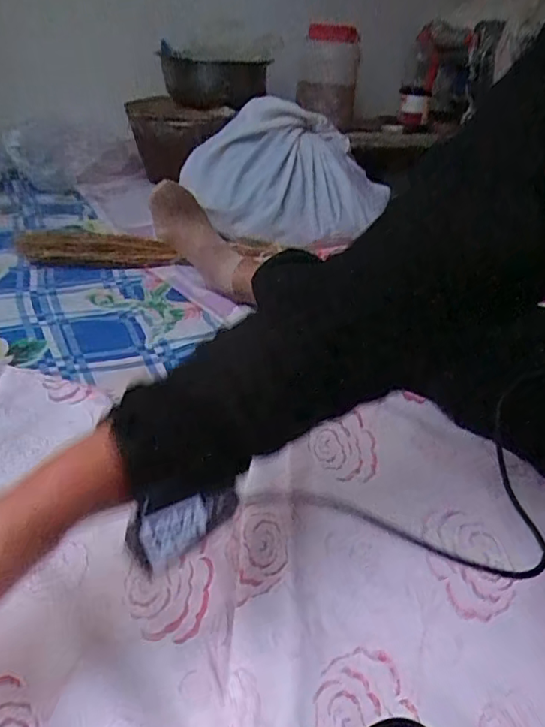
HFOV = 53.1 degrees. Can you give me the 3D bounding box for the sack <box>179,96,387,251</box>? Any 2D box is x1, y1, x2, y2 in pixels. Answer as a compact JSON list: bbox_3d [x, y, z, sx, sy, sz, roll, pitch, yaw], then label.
[{"bbox_3d":[0.017,-0.368,1.029,0.291,0.193,0.337,-16,36,-30],"label":"sack"}]

